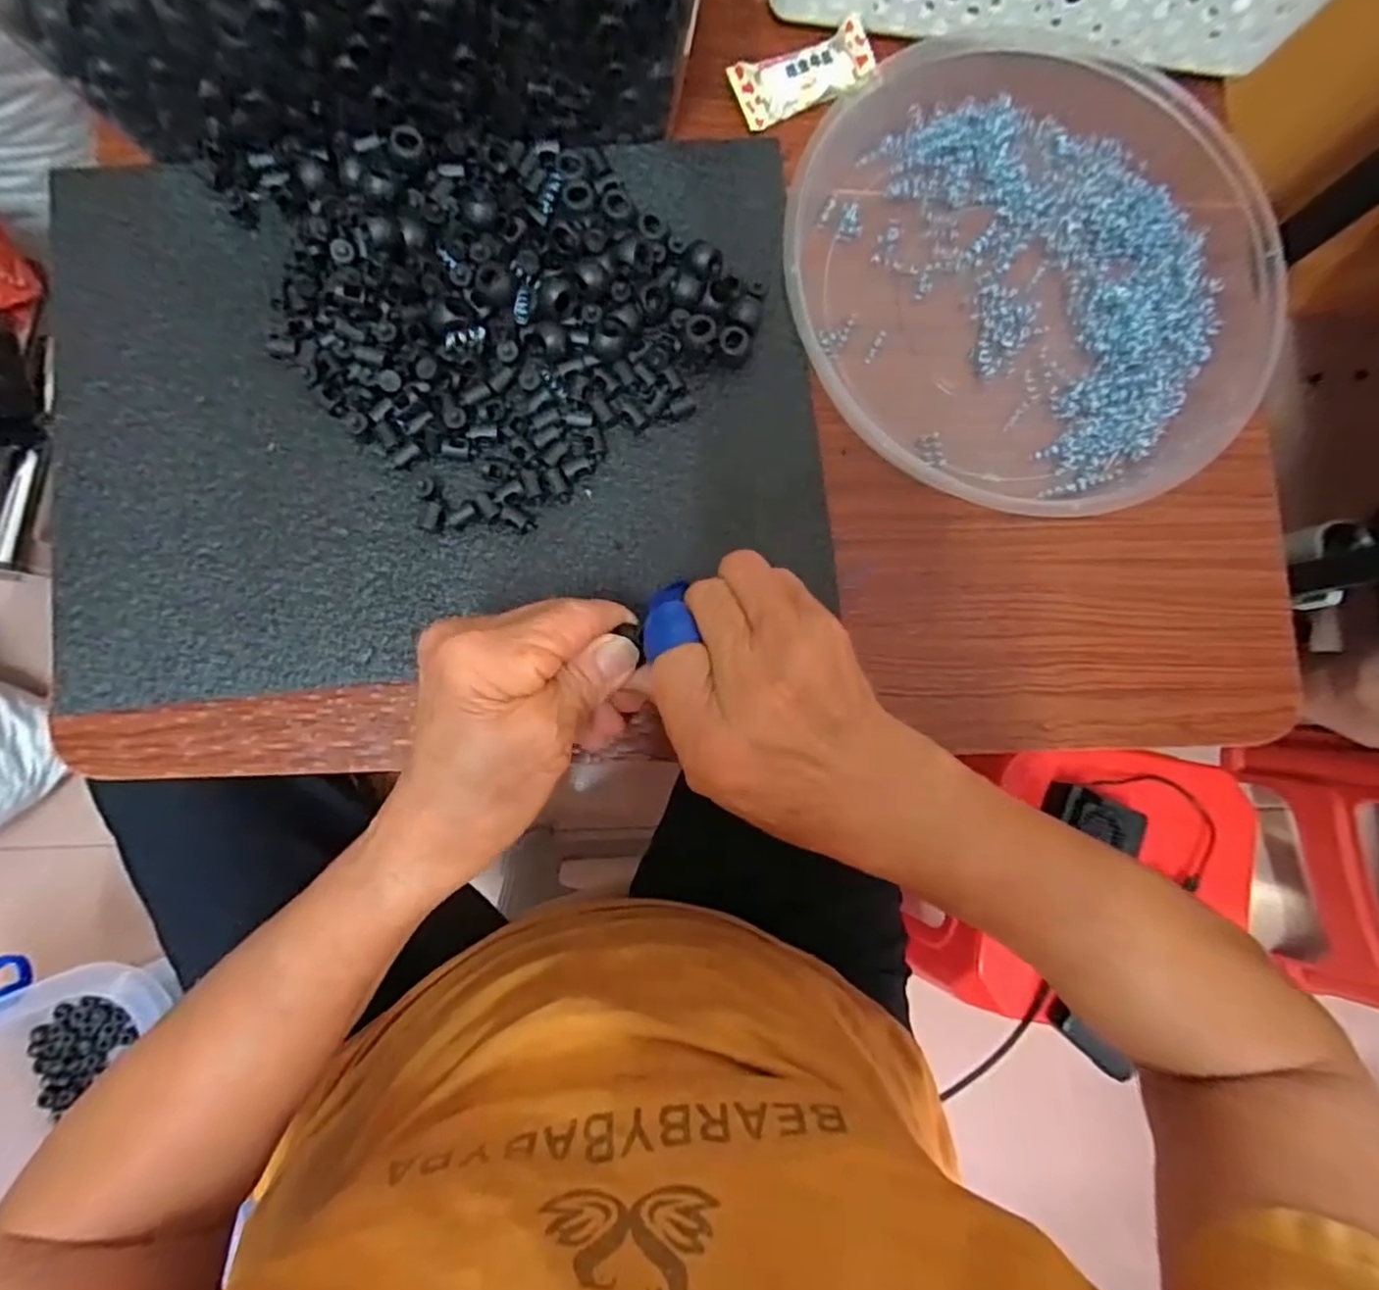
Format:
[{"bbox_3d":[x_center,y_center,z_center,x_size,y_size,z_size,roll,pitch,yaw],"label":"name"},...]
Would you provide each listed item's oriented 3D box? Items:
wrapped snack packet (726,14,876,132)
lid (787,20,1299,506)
[{"bbox_3d":[0.059,-0.289,0.339,0.073,0.013,0.032,-24,87,-6],"label":"wrapped snack packet"},{"bbox_3d":[0.168,-0.184,0.323,0.227,0.036,0.215,0,85,-1],"label":"lid"}]

